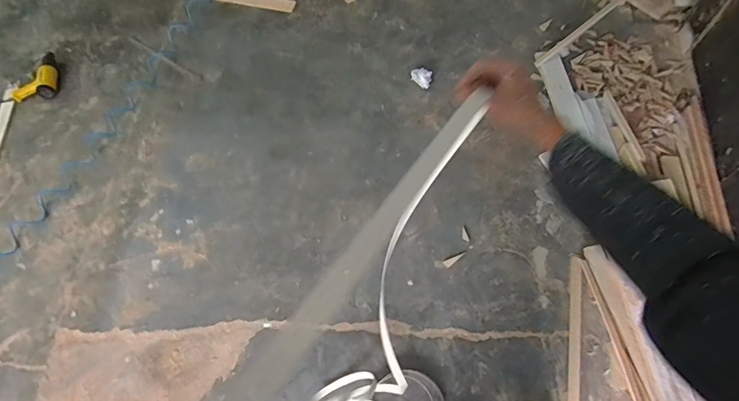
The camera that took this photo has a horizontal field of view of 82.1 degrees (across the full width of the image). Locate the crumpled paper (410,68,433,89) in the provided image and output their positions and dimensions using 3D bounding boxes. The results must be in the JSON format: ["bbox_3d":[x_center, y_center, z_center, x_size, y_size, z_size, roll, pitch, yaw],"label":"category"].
[{"bbox_3d":[0.214,-0.507,1.780,0.090,0.046,0.076,7,67,5],"label":"crumpled paper"}]

